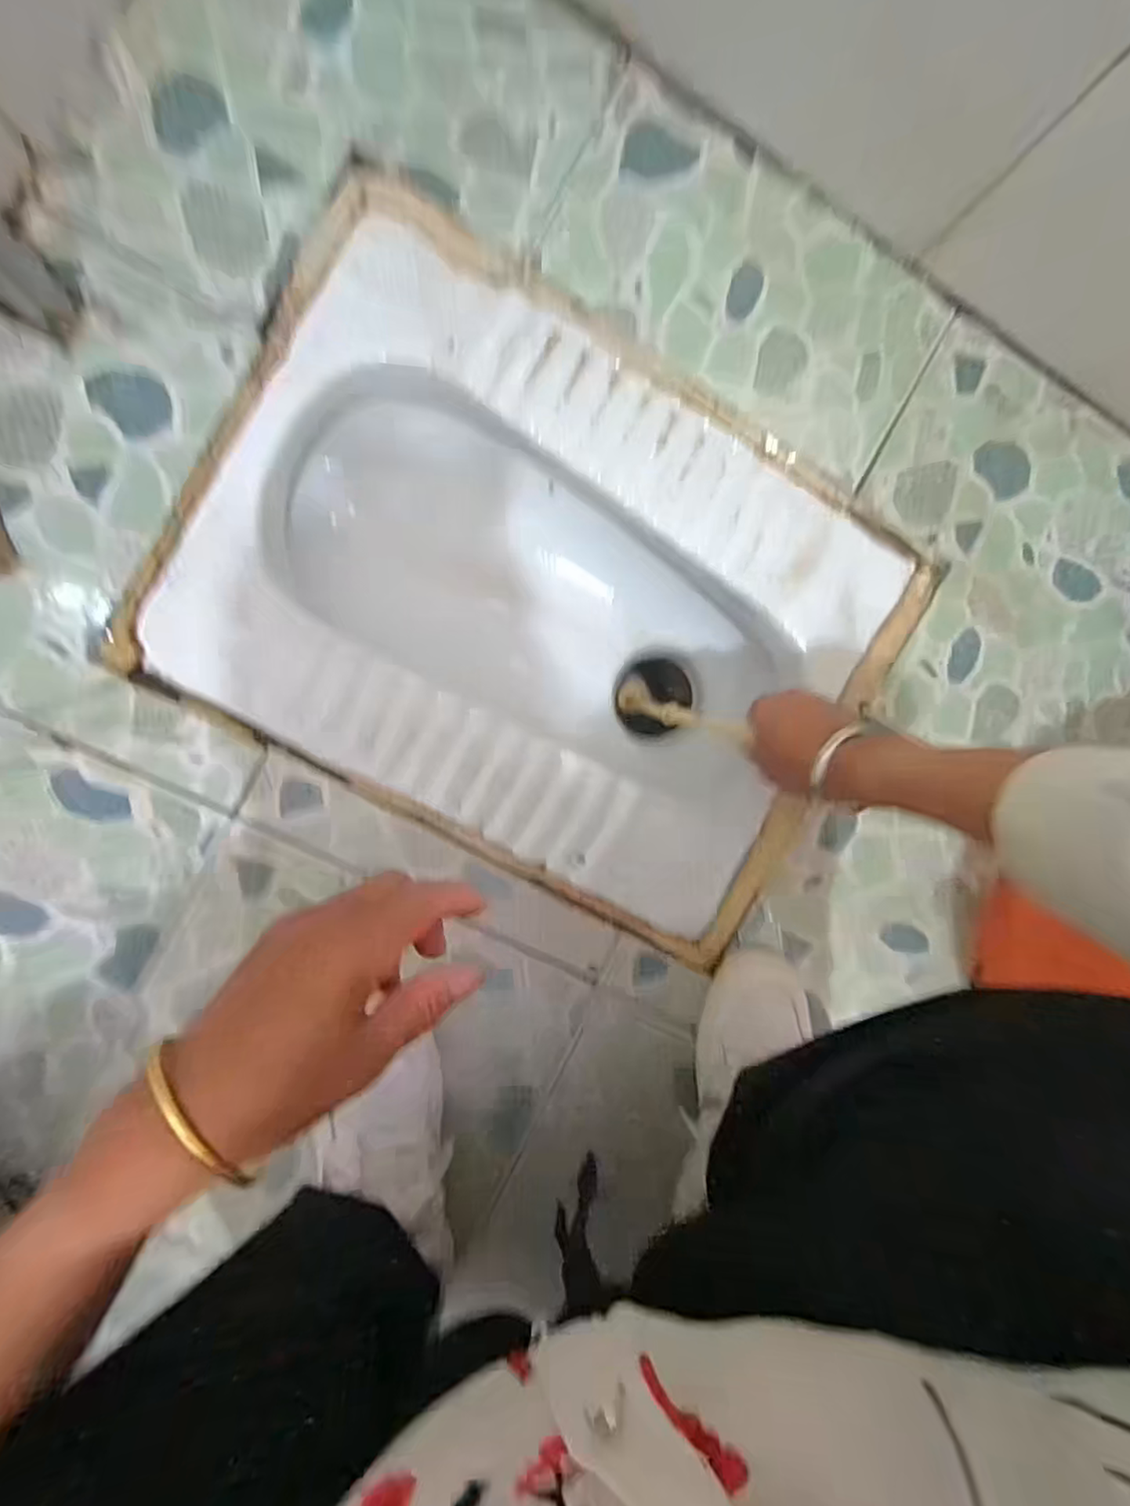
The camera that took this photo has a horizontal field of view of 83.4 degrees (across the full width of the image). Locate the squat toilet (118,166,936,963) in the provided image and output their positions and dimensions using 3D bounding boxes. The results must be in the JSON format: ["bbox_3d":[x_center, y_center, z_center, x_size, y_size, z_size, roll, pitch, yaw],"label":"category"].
[{"bbox_3d":[-0.019,-0.119,0.563,0.503,0.174,0.381,29,92,-11],"label":"squat toilet"}]

